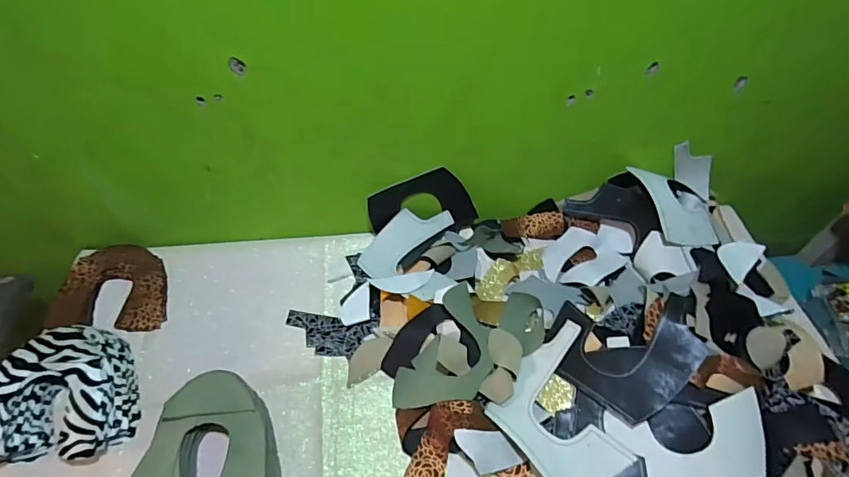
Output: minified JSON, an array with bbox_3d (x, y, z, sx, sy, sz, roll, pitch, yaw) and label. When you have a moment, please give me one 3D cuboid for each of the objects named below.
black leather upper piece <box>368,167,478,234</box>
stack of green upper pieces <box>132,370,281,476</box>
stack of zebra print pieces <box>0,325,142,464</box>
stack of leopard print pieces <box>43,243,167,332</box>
[{"bbox_3d":[-0.003,-0.062,0.789,0.184,0.119,0.030,-6,51,-6],"label":"black leather upper piece"},{"bbox_3d":[-0.280,0.264,0.596,0.179,0.058,0.171,-2,53,-2],"label":"stack of green upper pieces"},{"bbox_3d":[-0.488,0.202,0.623,0.174,0.080,0.177,-3,53,-3],"label":"stack of zebra print pieces"},{"bbox_3d":[-0.496,0.079,0.748,0.147,0.039,0.150,-4,53,-4],"label":"stack of leopard print pieces"}]

